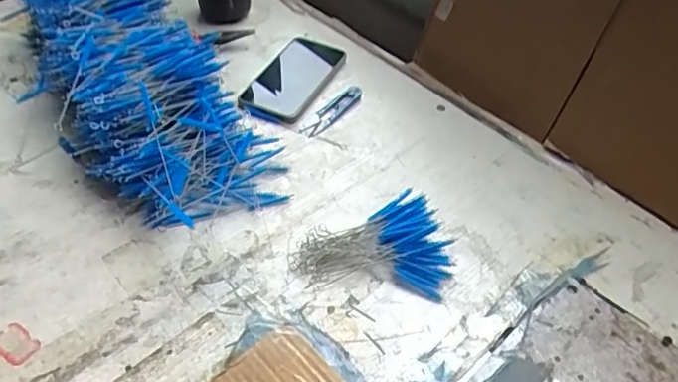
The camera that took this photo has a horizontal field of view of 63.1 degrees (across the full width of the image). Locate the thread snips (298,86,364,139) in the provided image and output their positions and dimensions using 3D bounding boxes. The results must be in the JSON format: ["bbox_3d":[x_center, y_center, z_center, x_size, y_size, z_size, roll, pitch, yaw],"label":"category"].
[{"bbox_3d":[-0.006,-0.095,0.651,0.025,0.007,0.106,30,49,22],"label":"thread snips"}]

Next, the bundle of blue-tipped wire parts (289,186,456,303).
[{"bbox_3d":[0.038,0.058,0.495,0.136,0.025,0.098,-21,51,-25],"label":"bundle of blue-tipped wire parts"}]

